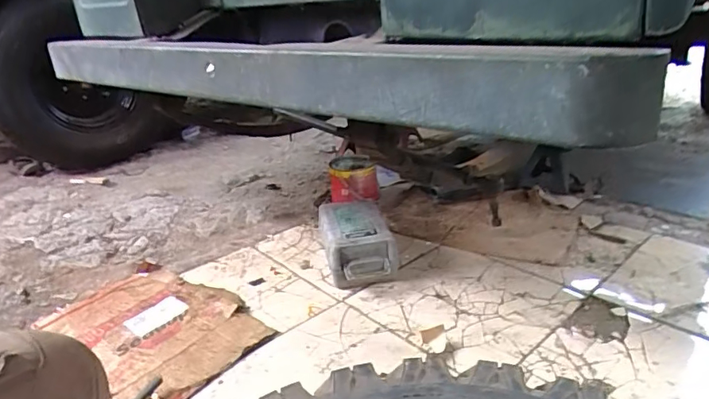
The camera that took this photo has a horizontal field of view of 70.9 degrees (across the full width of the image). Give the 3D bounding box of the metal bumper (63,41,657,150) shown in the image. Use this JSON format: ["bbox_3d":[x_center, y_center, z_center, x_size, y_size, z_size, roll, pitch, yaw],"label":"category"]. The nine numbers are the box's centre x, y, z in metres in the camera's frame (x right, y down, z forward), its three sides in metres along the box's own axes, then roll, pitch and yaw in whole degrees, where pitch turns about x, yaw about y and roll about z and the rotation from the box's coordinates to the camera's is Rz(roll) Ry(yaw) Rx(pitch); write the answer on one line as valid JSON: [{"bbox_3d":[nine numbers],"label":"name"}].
[{"bbox_3d":[-0.192,-0.200,0.815,1.203,0.103,0.054,14,29,37],"label":"metal bumper"}]

